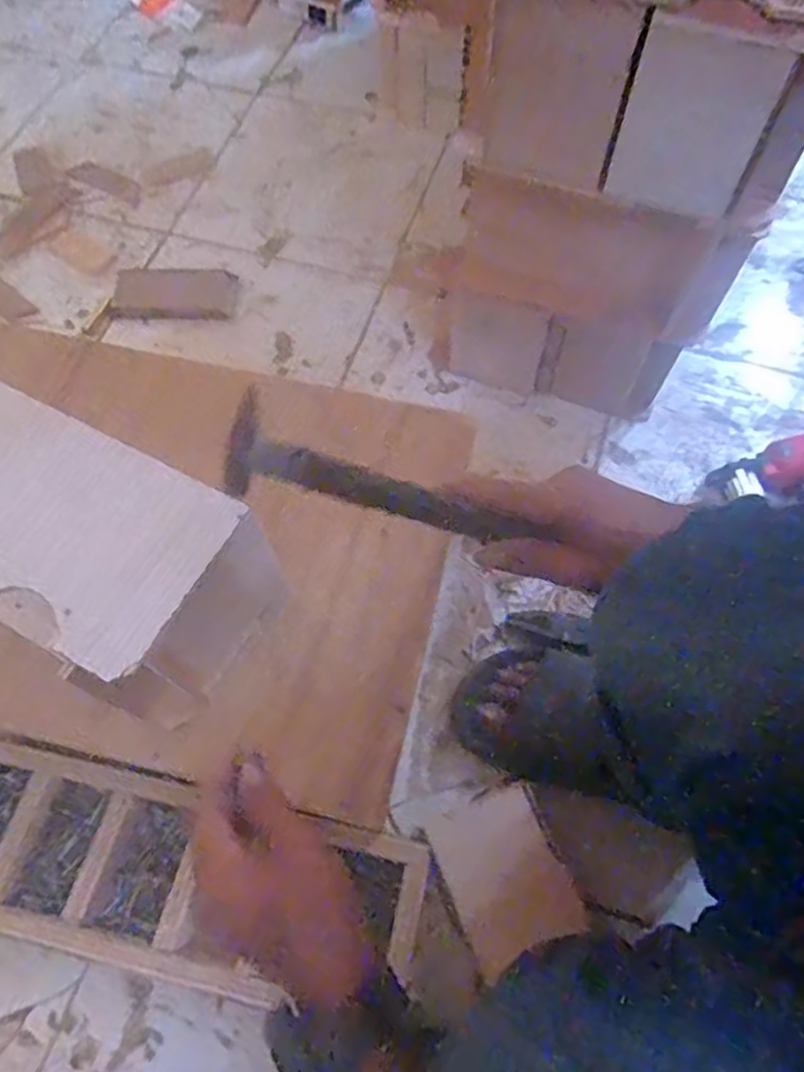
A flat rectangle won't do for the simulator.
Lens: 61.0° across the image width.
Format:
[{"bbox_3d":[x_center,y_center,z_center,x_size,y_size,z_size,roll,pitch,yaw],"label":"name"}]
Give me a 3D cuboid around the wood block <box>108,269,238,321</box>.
[{"bbox_3d":[-0.284,-0.301,0.852,0.146,0.027,0.069,-4,66,-3],"label":"wood block"}]

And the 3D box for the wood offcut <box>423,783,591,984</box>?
[{"bbox_3d":[0.081,0.269,0.548,0.089,0.005,0.119,-23,50,-9],"label":"wood offcut"}]

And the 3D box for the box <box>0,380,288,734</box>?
[{"bbox_3d":[-0.228,0.005,0.481,0.262,0.122,0.139,29,69,14],"label":"box"}]

